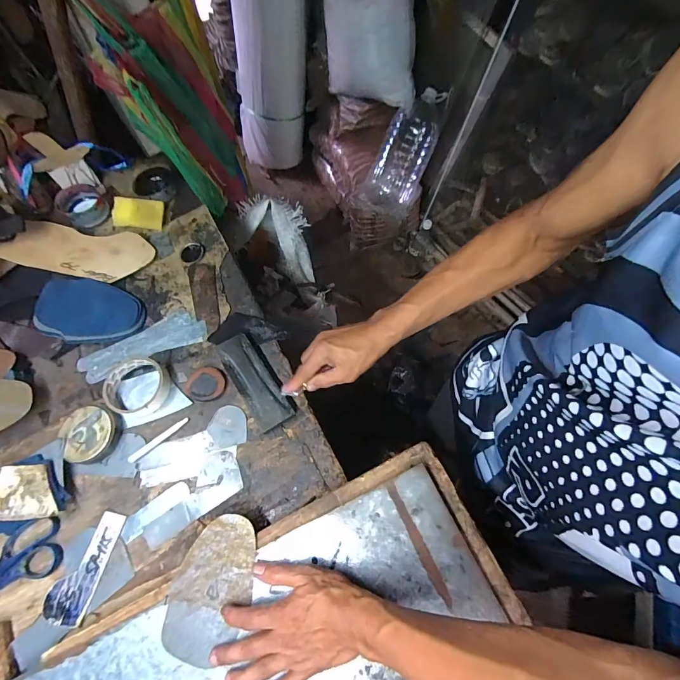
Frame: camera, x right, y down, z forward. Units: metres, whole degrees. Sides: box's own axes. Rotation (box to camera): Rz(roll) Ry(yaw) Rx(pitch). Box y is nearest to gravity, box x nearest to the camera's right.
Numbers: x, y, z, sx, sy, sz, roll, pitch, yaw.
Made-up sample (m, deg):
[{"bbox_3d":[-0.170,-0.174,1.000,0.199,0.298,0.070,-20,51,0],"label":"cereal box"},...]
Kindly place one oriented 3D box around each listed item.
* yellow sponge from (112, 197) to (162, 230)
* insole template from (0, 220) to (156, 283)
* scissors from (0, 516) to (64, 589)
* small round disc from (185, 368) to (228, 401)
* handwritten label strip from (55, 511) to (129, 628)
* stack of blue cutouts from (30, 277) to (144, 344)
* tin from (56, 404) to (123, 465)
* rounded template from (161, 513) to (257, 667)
[{"bbox_3d":[-0.373,-0.235,0.668,0.085,0.034,0.055,1,65,1],"label":"yellow sponge"},{"bbox_3d":[-0.449,-0.151,0.610,0.232,0.014,0.102,1,64,-18],"label":"insole template"},{"bbox_3d":[-0.424,0.291,0.450,0.157,0.010,0.070,-33,69,-14],"label":"scissors"},{"bbox_3d":[-0.196,0.064,0.525,0.057,0.011,0.049,1,65,1],"label":"small round disc"},{"bbox_3d":[-0.308,0.281,0.448,0.036,0.004,0.121,9,66,11],"label":"handwritten label strip"},{"bbox_3d":[-0.406,-0.047,0.588,0.153,0.037,0.100,-2,65,0],"label":"stack of blue cutouts"},{"bbox_3d":[-0.346,0.132,0.501,0.072,0.025,0.073,0,65,1],"label":"tin"},{"bbox_3d":[-0.146,0.280,0.412,0.084,0.005,0.147,20,74,10],"label":"rounded template"}]

